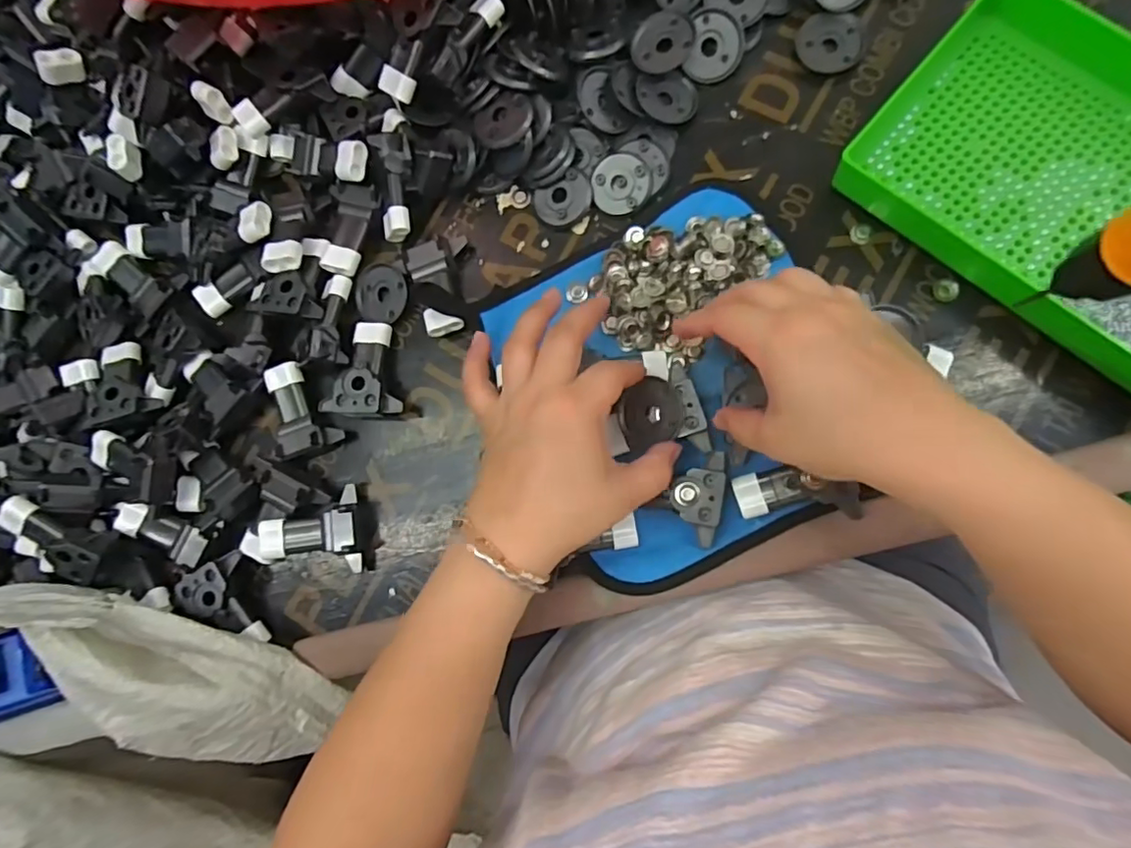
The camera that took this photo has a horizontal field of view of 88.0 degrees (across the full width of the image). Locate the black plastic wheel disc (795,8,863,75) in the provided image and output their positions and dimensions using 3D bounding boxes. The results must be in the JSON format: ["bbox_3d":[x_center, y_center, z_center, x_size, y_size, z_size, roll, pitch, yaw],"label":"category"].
[{"bbox_3d":[0.173,-0.249,0.383,0.039,0.004,0.038,1,93,11],"label":"black plastic wheel disc"}]

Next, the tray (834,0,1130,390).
[{"bbox_3d":[0.299,-0.131,0.334,0.243,0.033,0.153,40,92,9],"label":"tray"}]

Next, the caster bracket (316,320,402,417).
[{"bbox_3d":[-0.135,-0.038,0.401,0.054,0.026,0.065,5,86,8],"label":"caster bracket"}]

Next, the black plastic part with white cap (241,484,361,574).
[{"bbox_3d":[-0.181,0.075,0.392,0.084,0.033,0.054,-8,83,7],"label":"black plastic part with white cap"}]

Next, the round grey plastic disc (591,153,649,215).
[{"bbox_3d":[0.036,-0.160,0.389,0.036,0.006,0.038,2,98,17],"label":"round grey plastic disc"}]

